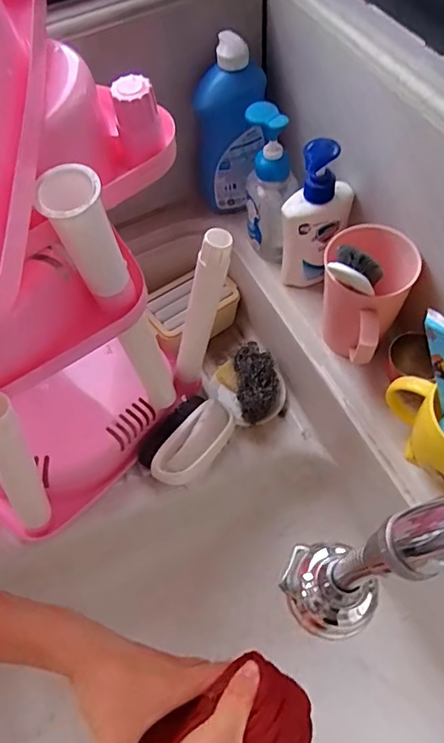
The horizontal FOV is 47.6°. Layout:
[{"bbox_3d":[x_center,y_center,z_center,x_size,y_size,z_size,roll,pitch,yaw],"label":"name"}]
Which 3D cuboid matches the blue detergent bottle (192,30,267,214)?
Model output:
[{"bbox_3d":[0.011,-0.289,0.613,0.082,0.200,0.067,-15,60,-4],"label":"blue detergent bottle"}]

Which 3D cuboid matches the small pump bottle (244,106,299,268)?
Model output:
[{"bbox_3d":[0.053,-0.206,0.573,0.067,0.165,0.054,25,65,17],"label":"small pump bottle"}]

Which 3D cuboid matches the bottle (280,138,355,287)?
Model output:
[{"bbox_3d":[0.098,-0.154,0.537,0.065,0.182,0.042,13,62,12],"label":"bottle"}]

